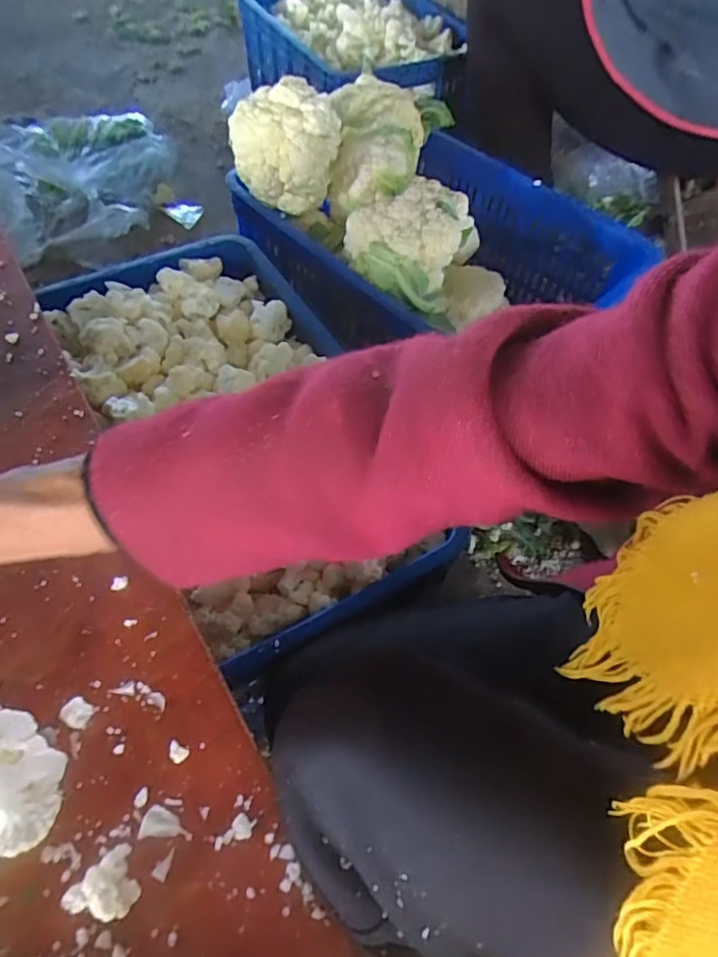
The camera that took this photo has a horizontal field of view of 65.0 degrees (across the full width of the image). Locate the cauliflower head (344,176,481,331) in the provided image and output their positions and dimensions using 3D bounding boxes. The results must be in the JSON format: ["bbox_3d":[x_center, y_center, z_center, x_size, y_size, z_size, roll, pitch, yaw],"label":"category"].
[{"bbox_3d":[0.063,-0.287,0.708,0.160,0.110,0.138,11,57,5],"label":"cauliflower head"}]

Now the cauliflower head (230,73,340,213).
[{"bbox_3d":[-0.095,-0.426,0.721,0.124,0.119,0.090,20,58,11],"label":"cauliflower head"}]

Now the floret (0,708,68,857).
[{"bbox_3d":[-0.177,0.154,0.287,0.062,0.037,0.043,36,63,20],"label":"floret"}]

